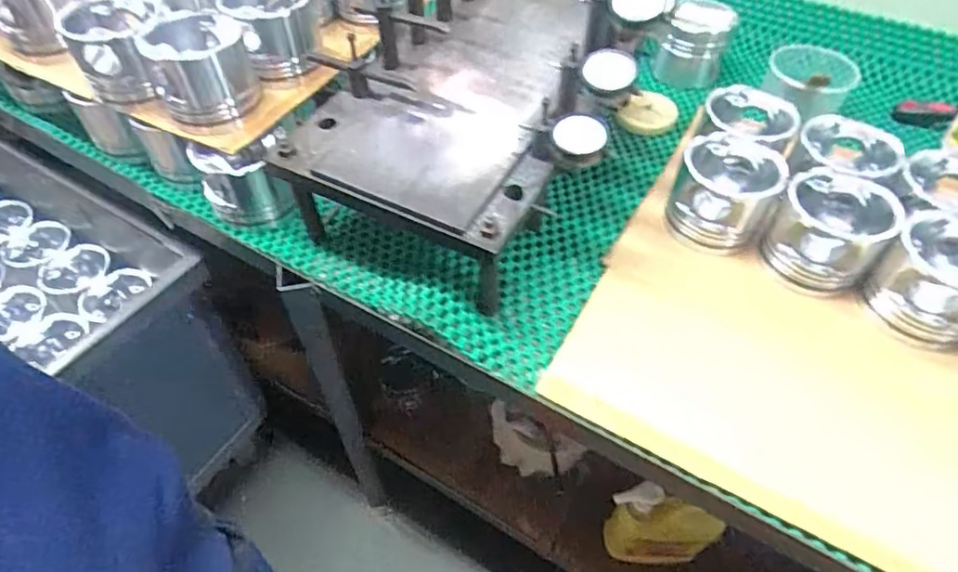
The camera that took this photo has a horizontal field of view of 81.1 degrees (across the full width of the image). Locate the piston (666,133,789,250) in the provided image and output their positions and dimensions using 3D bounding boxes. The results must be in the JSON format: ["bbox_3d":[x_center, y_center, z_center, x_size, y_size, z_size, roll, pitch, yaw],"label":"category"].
[{"bbox_3d":[0.294,-0.111,0.681,0.110,0.093,0.112,19,53,13],"label":"piston"}]

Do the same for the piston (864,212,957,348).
[{"bbox_3d":[0.488,-0.002,0.596,0.110,0.107,0.110,-35,60,-26],"label":"piston"}]

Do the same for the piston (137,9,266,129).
[{"bbox_3d":[-0.330,-0.261,0.673,0.115,0.080,0.119,-21,55,-18],"label":"piston"}]

